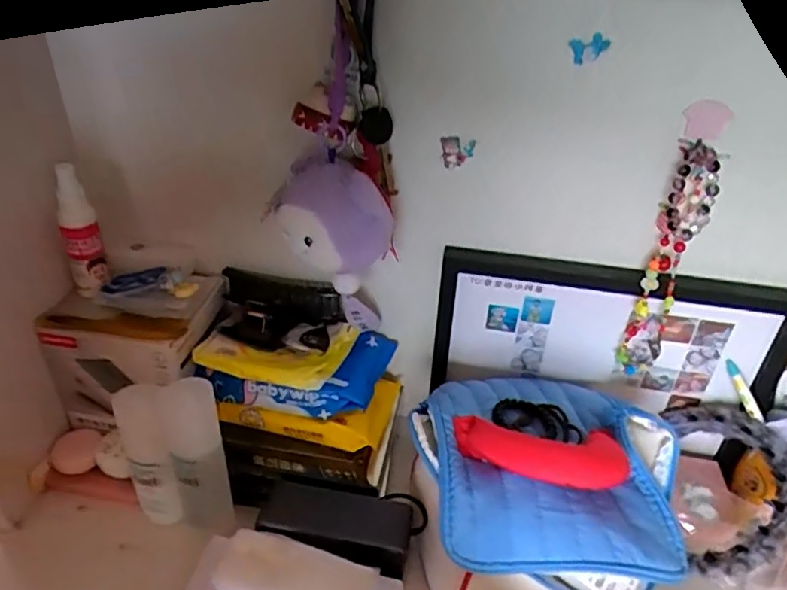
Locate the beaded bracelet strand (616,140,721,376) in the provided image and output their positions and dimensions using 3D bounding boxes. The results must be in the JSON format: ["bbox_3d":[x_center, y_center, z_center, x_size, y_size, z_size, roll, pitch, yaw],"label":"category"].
[{"bbox_3d":[0.235,-0.022,0.519,0.036,0.212,0.033,19,37,22],"label":"beaded bracelet strand"}]

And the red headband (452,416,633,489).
[{"bbox_3d":[0.117,0.125,0.478,0.130,0.024,0.067,2,34,-2],"label":"red headband"}]

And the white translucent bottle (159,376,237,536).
[{"bbox_3d":[-0.166,0.146,0.514,0.046,0.159,0.039,-10,36,-19],"label":"white translucent bottle"}]

